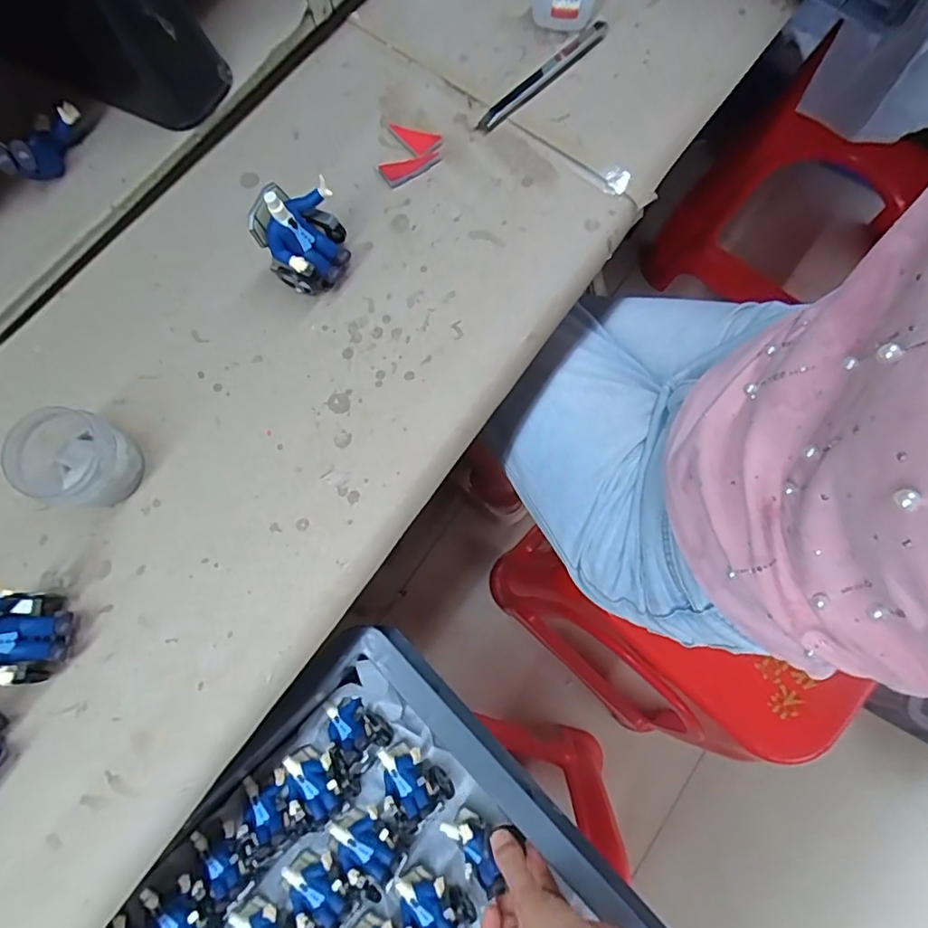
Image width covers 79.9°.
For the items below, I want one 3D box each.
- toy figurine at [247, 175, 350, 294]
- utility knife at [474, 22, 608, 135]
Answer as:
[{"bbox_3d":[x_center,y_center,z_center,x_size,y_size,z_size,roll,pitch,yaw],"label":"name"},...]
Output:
[{"bbox_3d":[-0.101,-0.139,0.342,0.048,0.061,0.044,0,78,0],"label":"toy figurine"},{"bbox_3d":[0.055,-0.271,0.388,0.120,0.005,0.015,-41,81,-8],"label":"utility knife"}]

